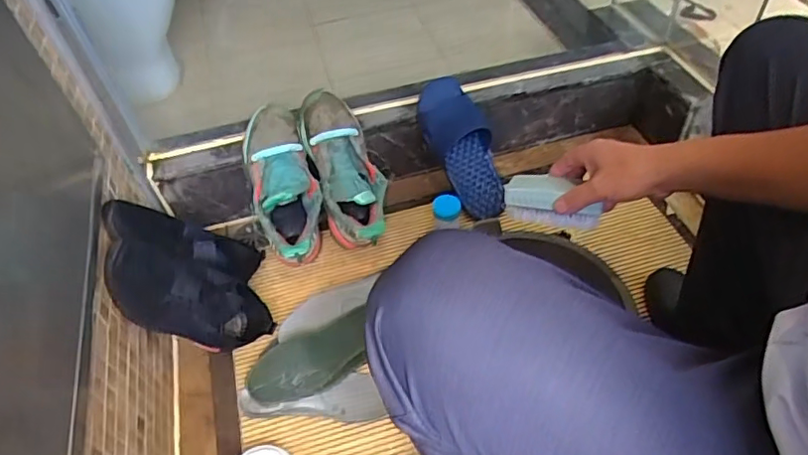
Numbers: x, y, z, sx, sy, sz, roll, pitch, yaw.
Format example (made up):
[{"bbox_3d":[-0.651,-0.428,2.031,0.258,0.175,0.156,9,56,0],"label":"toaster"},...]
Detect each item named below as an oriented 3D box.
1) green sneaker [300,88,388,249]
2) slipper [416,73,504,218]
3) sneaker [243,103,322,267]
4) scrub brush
[{"bbox_3d":[-0.100,-0.103,0.964,0.110,0.096,0.271,-17,88,-10],"label":"green sneaker"},{"bbox_3d":[0.106,-0.149,1.042,0.110,0.061,0.278,-21,87,-14],"label":"slipper"},{"bbox_3d":[-0.203,-0.074,0.952,0.111,0.101,0.269,-12,82,-6],"label":"sneaker"},{"bbox_3d":[0.187,-0.037,0.699,0.112,0.046,0.061,12,51,15],"label":"scrub brush"}]

